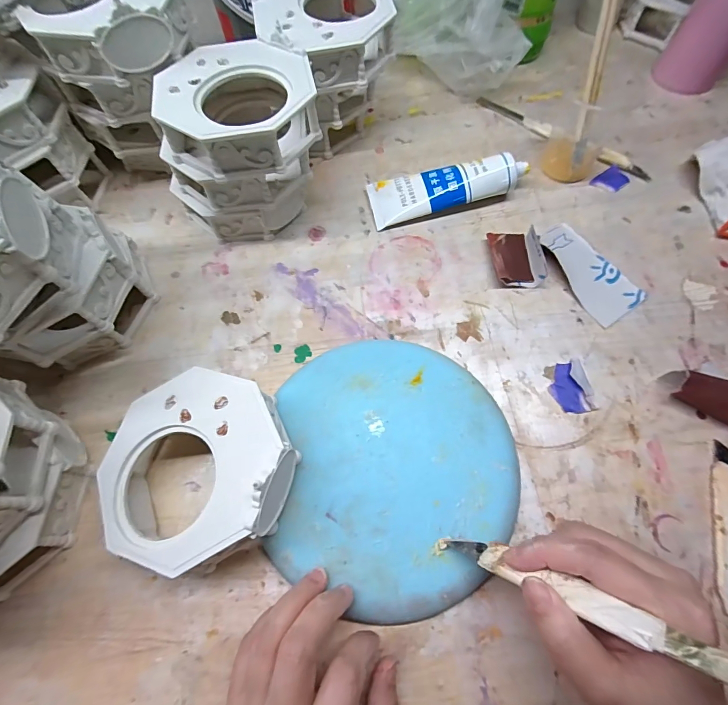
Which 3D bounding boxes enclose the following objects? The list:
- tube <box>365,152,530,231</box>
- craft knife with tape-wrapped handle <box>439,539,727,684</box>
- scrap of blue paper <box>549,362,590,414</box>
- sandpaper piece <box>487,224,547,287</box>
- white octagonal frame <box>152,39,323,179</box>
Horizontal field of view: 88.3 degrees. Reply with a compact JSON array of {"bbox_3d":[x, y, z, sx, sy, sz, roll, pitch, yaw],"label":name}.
[{"bbox_3d":[0.078,-0.157,0.352,0.142,0.035,0.049,-10,67,-3],"label":"tube"},{"bbox_3d":[0.100,0.115,0.178,0.138,0.008,0.014,2,58,48],"label":"craft knife with tape-wrapped handle"},{"bbox_3d":[0.153,0.028,0.283,0.020,0.005,0.039,-14,67,-5],"label":"scrap of blue paper"},{"bbox_3d":[0.133,-0.084,0.326,0.040,0.018,0.053,-4,66,0],"label":"sandpaper piece"},{"bbox_3d":[-0.097,-0.190,0.294,0.115,0.043,0.118,-13,67,-3],"label":"white octagonal frame"}]

